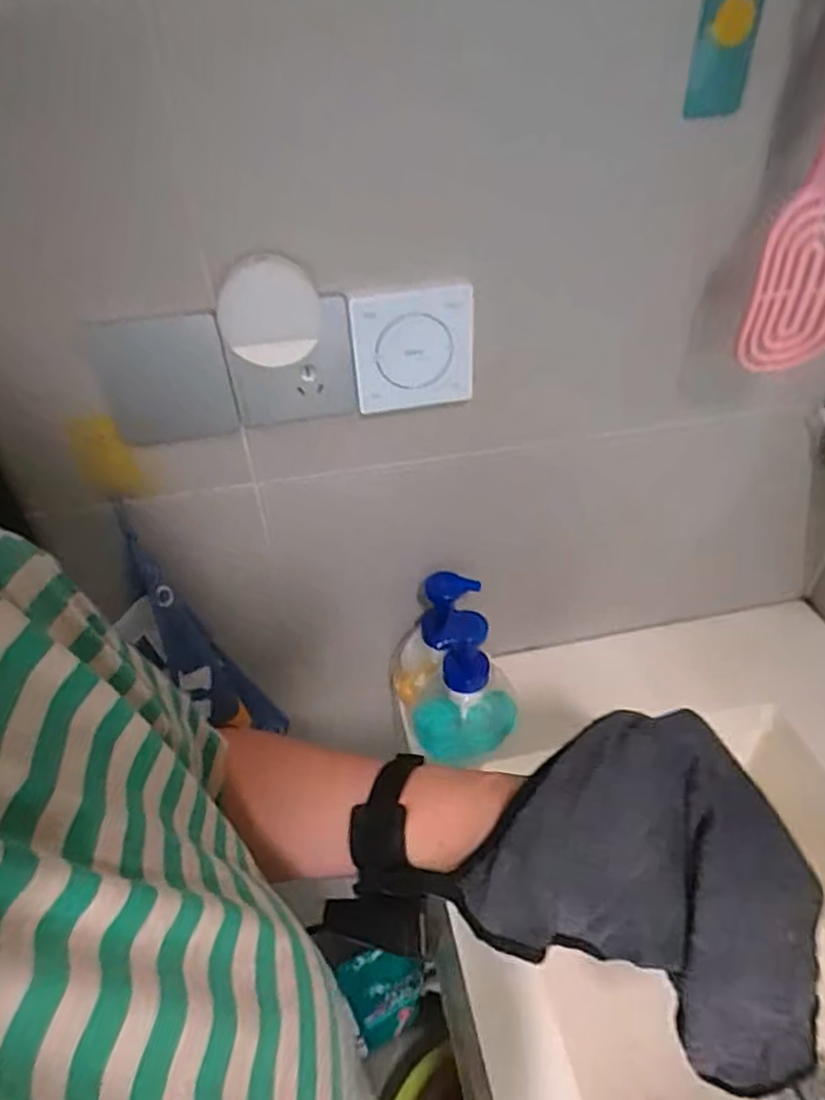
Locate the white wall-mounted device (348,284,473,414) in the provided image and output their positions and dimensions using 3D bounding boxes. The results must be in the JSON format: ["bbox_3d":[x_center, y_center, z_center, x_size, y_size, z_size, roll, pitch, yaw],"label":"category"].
[{"bbox_3d":[0.002,-0.145,0.477,0.094,0.084,0.018,-16,43,-17],"label":"white wall-mounted device"}]

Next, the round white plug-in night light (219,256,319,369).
[{"bbox_3d":[-0.095,-0.158,0.428,0.063,0.061,0.034,-10,41,-12],"label":"round white plug-in night light"}]

